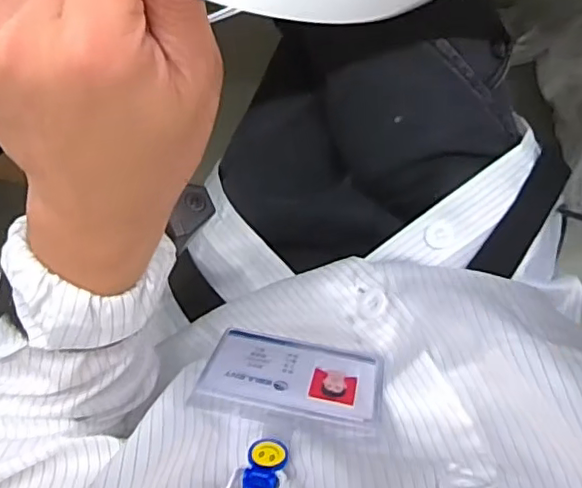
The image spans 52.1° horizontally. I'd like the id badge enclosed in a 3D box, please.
[{"bbox_3d":[0.002,0.075,0.333,0.097,0.079,0.012,11,116,9],"label":"id badge"}]

